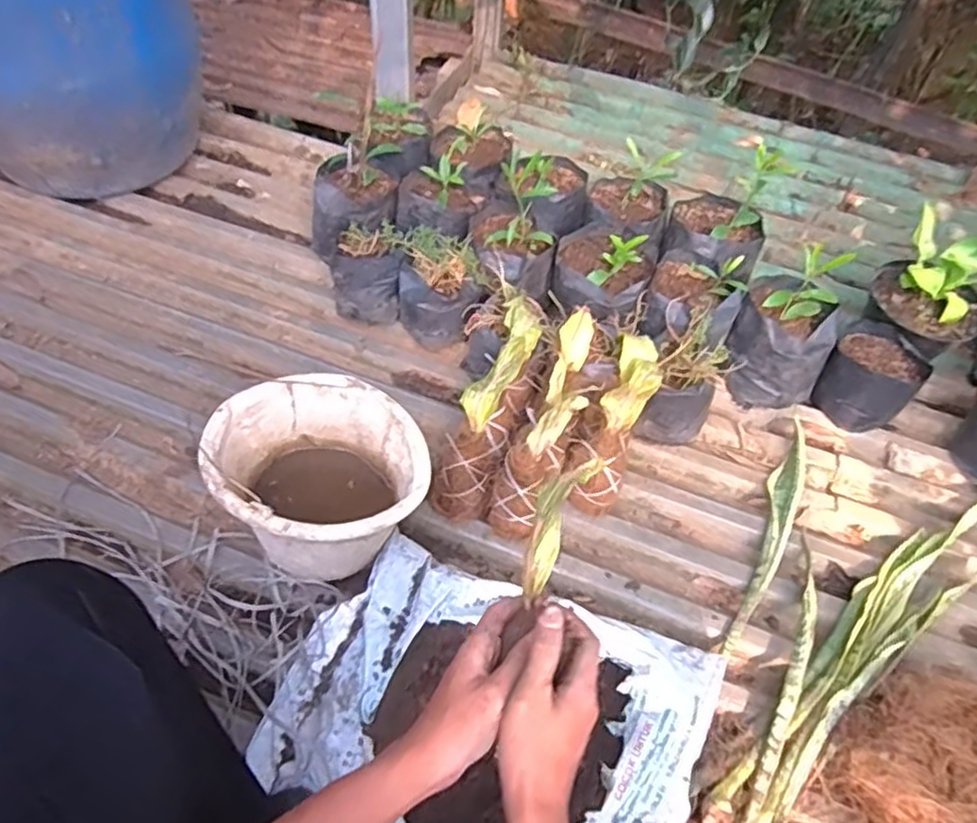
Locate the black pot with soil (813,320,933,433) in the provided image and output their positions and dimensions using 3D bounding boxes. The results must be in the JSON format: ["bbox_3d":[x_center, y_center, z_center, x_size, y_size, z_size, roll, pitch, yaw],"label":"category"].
[{"bbox_3d":[0.590,-0.047,1.063,0.130,0.118,0.127,3,55,-4],"label":"black pot with soil"}]

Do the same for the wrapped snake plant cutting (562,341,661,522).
[{"bbox_3d":[0.173,0.011,0.914,0.069,0.068,0.254,21,87,11],"label":"wrapped snake plant cutting"}]

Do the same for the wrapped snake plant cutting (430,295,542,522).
[{"bbox_3d":[0.007,-0.016,0.924,0.075,0.100,0.328,19,81,10],"label":"wrapped snake plant cutting"}]

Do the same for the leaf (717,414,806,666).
[{"bbox_3d":[0.388,0.162,0.920,0.041,0.032,0.377,24,54,13],"label":"leaf"}]

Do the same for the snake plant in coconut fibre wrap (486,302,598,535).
[{"bbox_3d":[0.086,0.005,0.895,0.070,0.080,0.327,20,74,10],"label":"snake plant in coconut fibre wrap"}]

